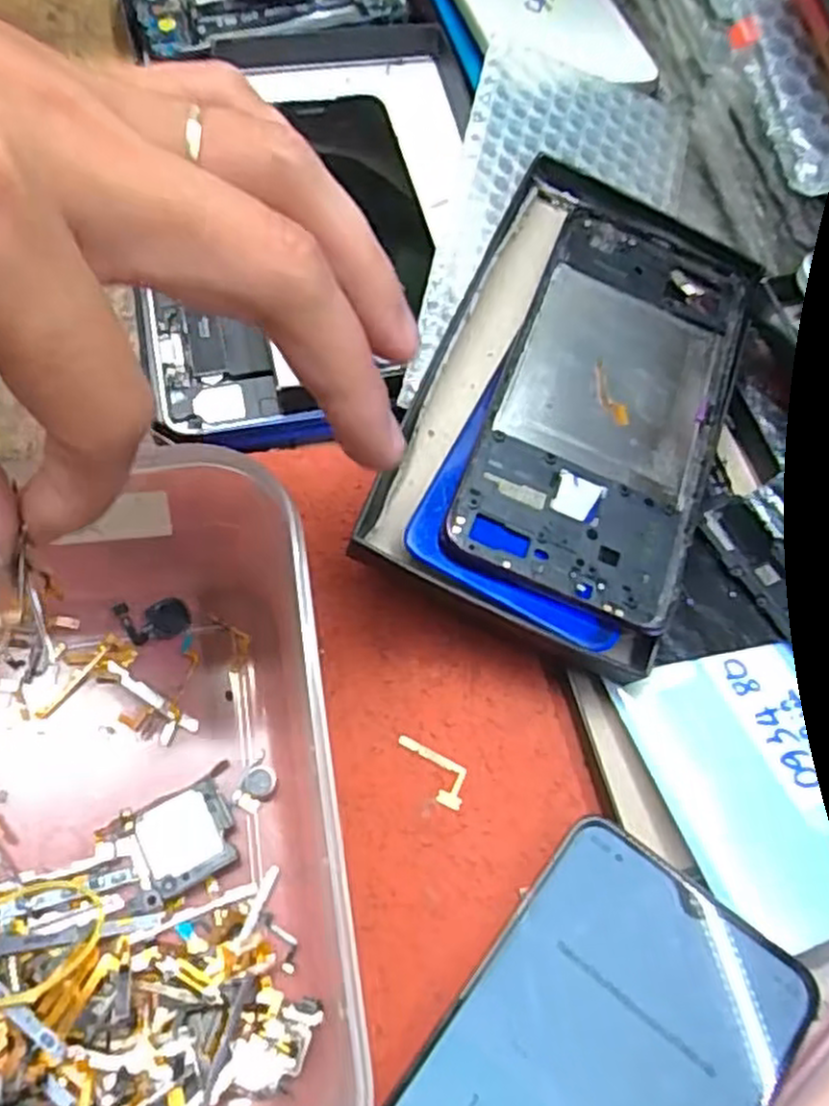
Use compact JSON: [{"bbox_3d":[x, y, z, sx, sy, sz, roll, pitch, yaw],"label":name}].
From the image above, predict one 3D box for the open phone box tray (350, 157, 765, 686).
[{"bbox_3d":[0.055,-0.048,0.270,0.095,0.040,0.173,21,65,6],"label":"open phone box tray"}]

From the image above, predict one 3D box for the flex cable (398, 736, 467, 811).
[{"bbox_3d":[0.005,0.067,0.235,0.025,0.004,0.013,26,66,8],"label":"flex cable"}]

